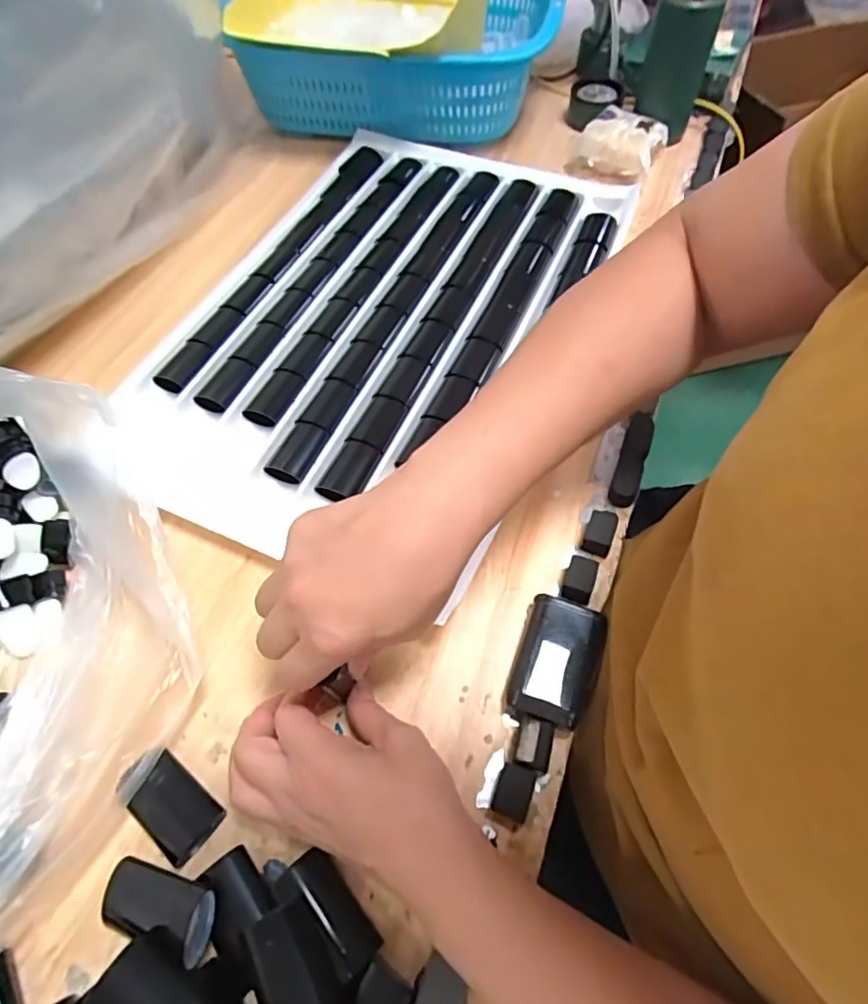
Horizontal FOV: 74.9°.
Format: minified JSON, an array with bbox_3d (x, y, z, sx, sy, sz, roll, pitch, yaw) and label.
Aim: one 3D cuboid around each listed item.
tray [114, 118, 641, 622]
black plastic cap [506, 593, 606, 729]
[{"bbox_3d":[-0.055,-0.180,0.521,0.329,0.027,0.487,20,62,13],"label":"tray"},{"bbox_3d":[0.077,0.100,0.354,0.047,0.024,0.075,17,62,11],"label":"black plastic cap"}]

